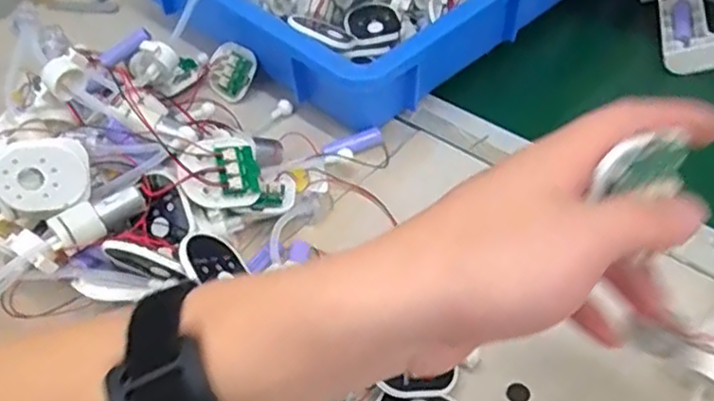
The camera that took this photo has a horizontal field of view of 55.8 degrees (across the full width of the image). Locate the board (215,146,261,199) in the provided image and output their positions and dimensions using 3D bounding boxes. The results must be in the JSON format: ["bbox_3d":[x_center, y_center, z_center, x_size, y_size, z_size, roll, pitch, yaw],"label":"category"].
[{"bbox_3d":[-0.082,-0.020,0.474,0.031,0.036,0.007,-15,-2,-41],"label":"board"}]

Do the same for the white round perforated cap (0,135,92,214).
[{"bbox_3d":[-0.204,-0.015,0.433,0.058,0.043,0.027,-7,44,-3],"label":"white round perforated cap"}]

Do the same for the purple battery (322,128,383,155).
[{"bbox_3d":[-0.004,-0.045,0.539,0.048,0.013,0.017,-18,46,-13],"label":"purple battery"}]

